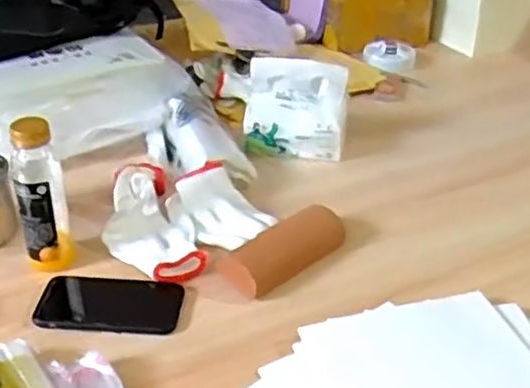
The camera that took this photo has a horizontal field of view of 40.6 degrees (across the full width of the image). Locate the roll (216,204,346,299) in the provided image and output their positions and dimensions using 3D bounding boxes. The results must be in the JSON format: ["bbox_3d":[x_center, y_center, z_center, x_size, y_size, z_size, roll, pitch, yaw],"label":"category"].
[{"bbox_3d":[0.024,0.057,0.808,0.148,0.044,0.063,-24,42,-34],"label":"roll"}]

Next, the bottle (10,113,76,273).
[{"bbox_3d":[-0.244,0.001,0.776,0.052,0.166,0.050,-12,36,-20],"label":"bottle"}]

